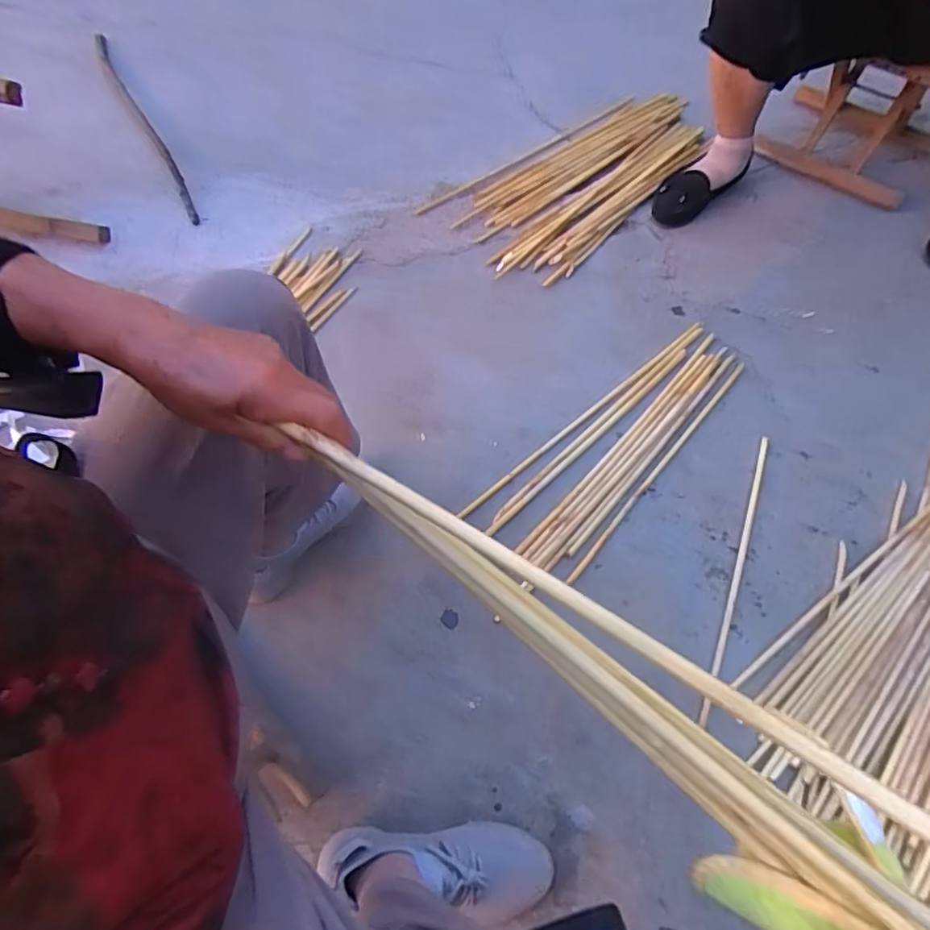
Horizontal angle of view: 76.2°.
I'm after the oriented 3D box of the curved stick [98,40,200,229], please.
[{"bbox_3d":[-0.665,-0.706,1.231,0.032,0.034,0.691,-29,67,-12],"label":"curved stick"}]

